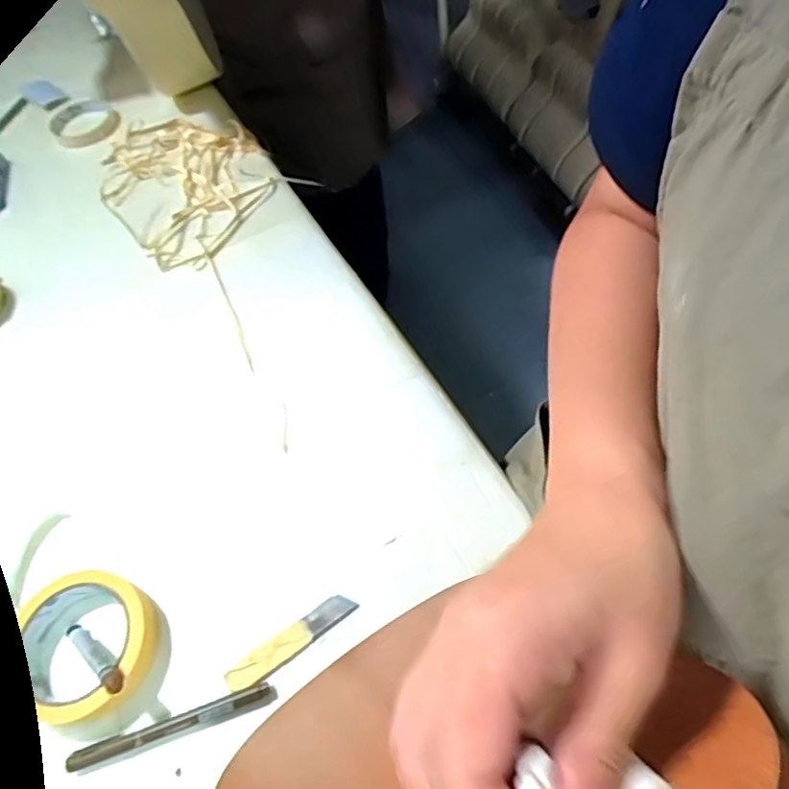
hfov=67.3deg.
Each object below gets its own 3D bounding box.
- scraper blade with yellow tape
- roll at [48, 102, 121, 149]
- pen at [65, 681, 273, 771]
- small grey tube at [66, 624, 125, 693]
[{"bbox_3d":[-0.075,0.176,0.424,0.100,0.004,0.020,-32,62,-14],"label":"scraper blade with yellow tape"},{"bbox_3d":[-0.407,-0.356,0.781,0.083,0.015,0.096,-37,63,-17],"label":"roll"},{"bbox_3d":[-0.151,0.224,0.401,0.139,0.008,0.013,-17,59,-6],"label":"pen"},{"bbox_3d":[-0.210,0.184,0.416,0.080,0.017,0.012,16,59,41],"label":"small grey tube"}]

